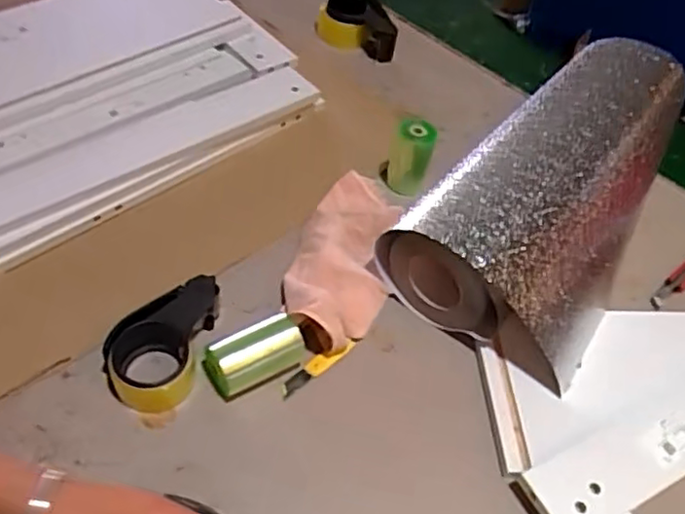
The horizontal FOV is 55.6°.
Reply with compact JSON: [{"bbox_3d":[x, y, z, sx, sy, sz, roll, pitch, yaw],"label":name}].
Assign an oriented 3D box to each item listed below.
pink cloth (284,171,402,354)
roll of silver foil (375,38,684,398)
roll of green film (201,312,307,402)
[{"bbox_3d":[0.005,-0.014,0.838,0.129,0.070,0.299,10,49,4],"label":"pink cloth"},{"bbox_3d":[0.317,-0.110,0.905,0.254,0.134,0.584,31,53,20],"label":"roll of silver foil"},{"bbox_3d":[-0.096,0.110,0.721,0.108,0.059,0.053,-23,55,-23],"label":"roll of green film"}]

